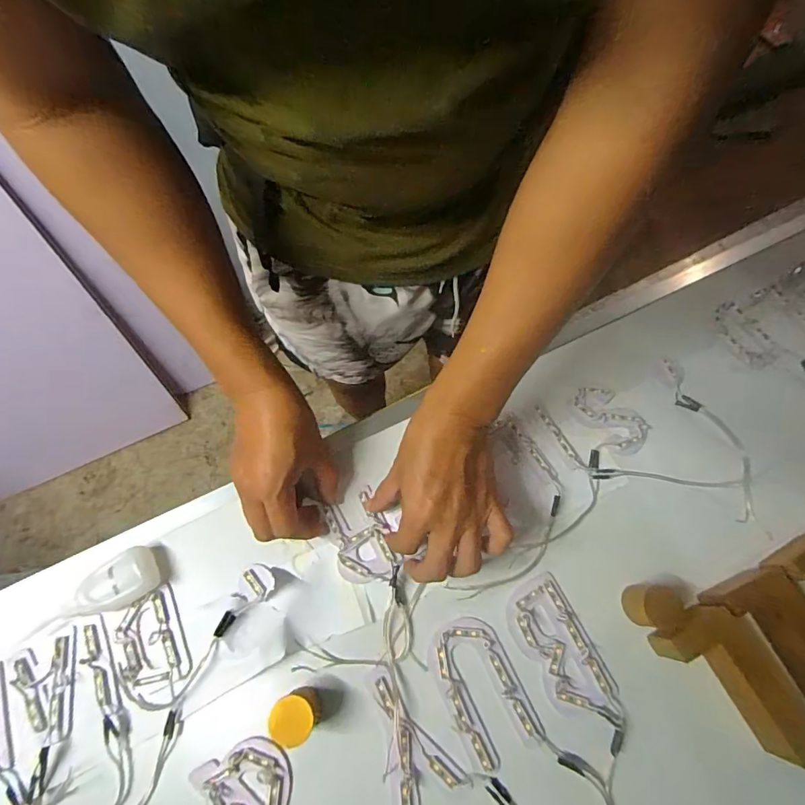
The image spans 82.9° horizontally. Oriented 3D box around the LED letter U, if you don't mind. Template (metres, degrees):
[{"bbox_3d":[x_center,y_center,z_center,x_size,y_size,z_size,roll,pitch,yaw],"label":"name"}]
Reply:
[{"bbox_3d":[0.065,0.236,0.381,0.062,0.004,0.107,-22,70,-8],"label":"LED letter U"}]

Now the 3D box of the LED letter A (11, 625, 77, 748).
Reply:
[{"bbox_3d":[-0.300,0.243,0.383,0.049,0.007,0.079,-20,69,-7],"label":"LED letter A"}]

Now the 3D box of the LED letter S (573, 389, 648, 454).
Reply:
[{"bbox_3d":[0.213,0.015,0.469,0.044,0.005,0.078,-40,73,-14],"label":"LED letter S"}]

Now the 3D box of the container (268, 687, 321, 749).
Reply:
[{"bbox_3d":[-0.083,0.246,0.360,0.032,0.044,0.033,0,68,0],"label":"container"}]

